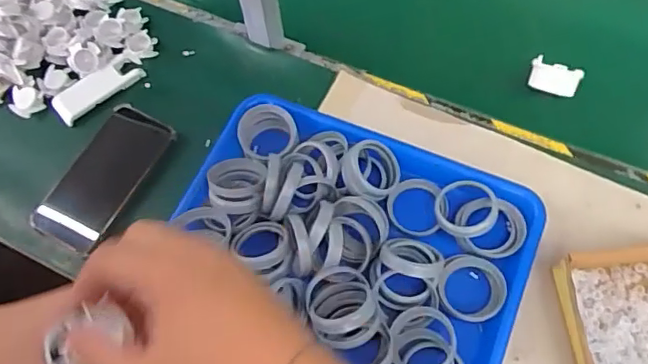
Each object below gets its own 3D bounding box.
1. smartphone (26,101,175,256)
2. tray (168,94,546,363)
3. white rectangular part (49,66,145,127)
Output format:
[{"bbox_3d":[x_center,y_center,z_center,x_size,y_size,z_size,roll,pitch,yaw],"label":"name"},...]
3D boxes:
[{"bbox_3d":[-0.238,-0.004,0.605,0.081,0.008,0.165,36,83,20],"label":"smartphone"},{"bbox_3d":[0.021,0.052,0.519,0.326,0.046,0.231,22,66,14],"label":"tray"},{"bbox_3d":[-0.259,-0.106,0.641,0.103,0.013,0.039,-32,65,-13],"label":"white rectangular part"}]

